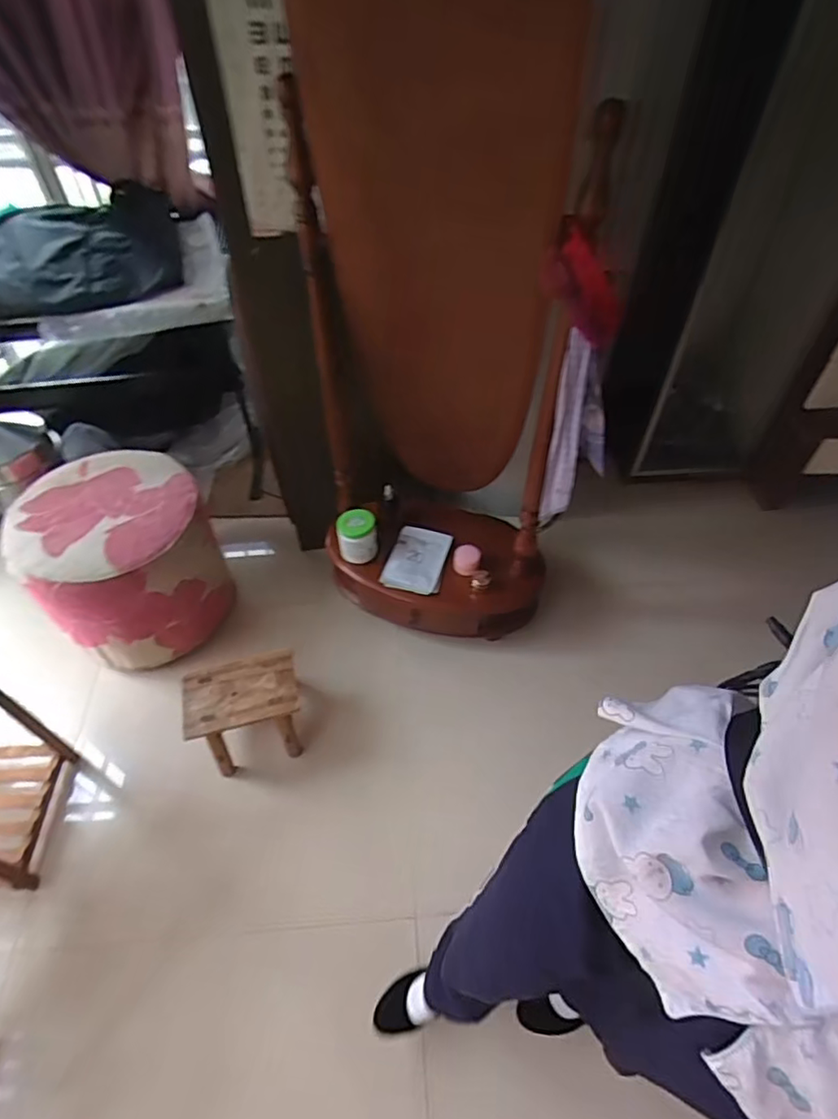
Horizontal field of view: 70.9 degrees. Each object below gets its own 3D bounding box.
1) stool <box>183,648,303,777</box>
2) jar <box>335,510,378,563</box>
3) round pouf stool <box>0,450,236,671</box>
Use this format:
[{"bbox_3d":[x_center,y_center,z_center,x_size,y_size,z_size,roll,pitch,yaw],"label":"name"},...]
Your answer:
[{"bbox_3d":[-0.404,0.370,1.403,0.254,0.202,0.192,-12,50,-10],"label":"stool"},{"bbox_3d":[-0.163,-0.066,1.541,0.102,0.097,0.099,-9,50,-8],"label":"jar"},{"bbox_3d":[-0.748,0.001,1.527,0.408,0.373,0.421,0,49,0],"label":"round pouf stool"}]

